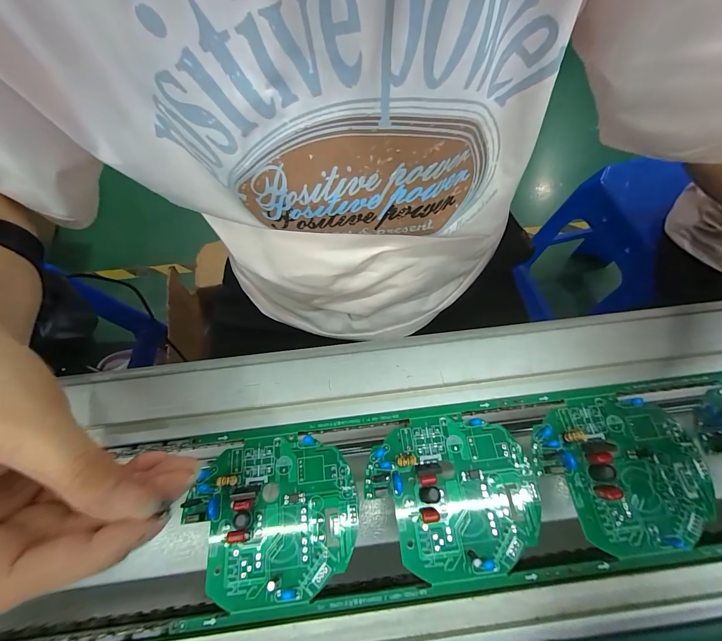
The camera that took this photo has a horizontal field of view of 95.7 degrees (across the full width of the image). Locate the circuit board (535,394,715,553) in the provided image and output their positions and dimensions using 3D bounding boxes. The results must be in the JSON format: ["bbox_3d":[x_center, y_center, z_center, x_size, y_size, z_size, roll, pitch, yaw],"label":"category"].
[{"bbox_3d":[0.155,0.086,0.191,0.092,0.014,0.079,-7,66,-2],"label":"circuit board"}]

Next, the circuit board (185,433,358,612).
[{"bbox_3d":[-0.051,0.110,0.186,0.093,0.012,0.082,-6,66,-1],"label":"circuit board"}]

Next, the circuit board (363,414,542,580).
[{"bbox_3d":[0.053,0.098,0.188,0.094,0.014,0.080,-6,66,-1],"label":"circuit board"}]

